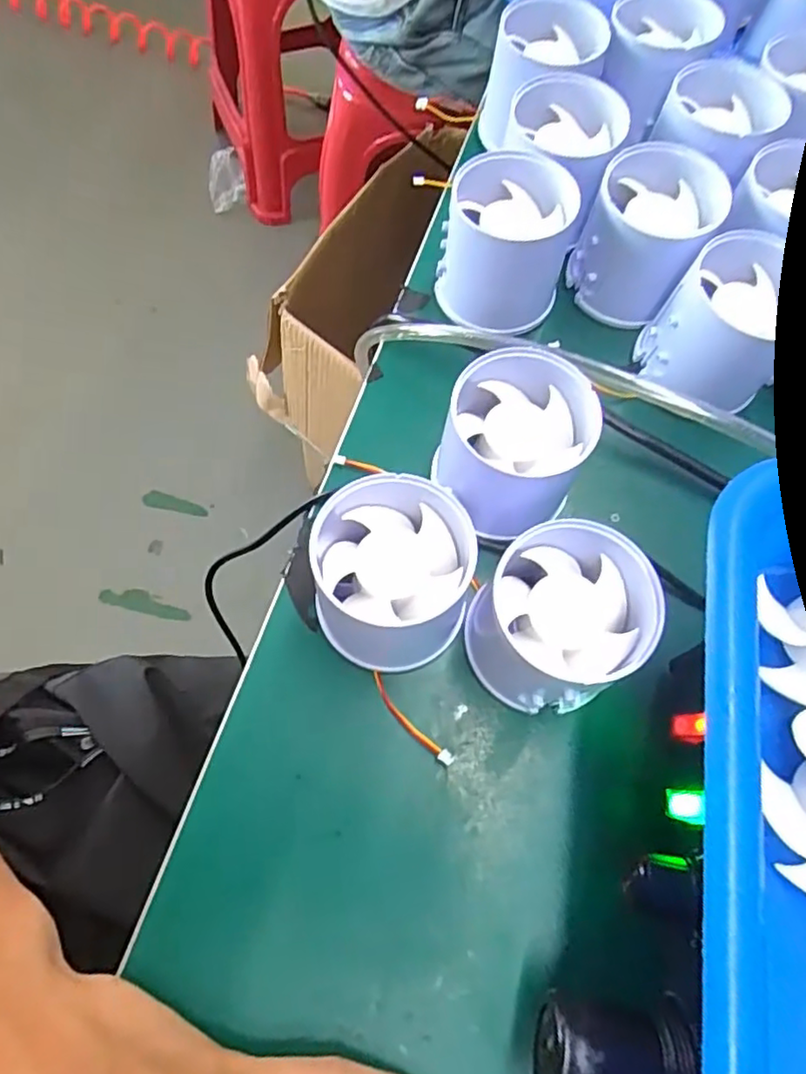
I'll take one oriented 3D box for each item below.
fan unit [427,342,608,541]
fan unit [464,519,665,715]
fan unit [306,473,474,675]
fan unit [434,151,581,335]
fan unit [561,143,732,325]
[{"bbox_3d":[0.040,-0.033,0.238,0.050,0.039,0.059,18,68,6],"label":"fan unit"},{"bbox_3d":[0.052,0.028,0.218,0.052,0.052,0.051,1,67,-2],"label":"fan unit"},{"bbox_3d":[-0.005,0.014,0.224,0.055,0.050,0.052,1,67,-2],"label":"fan unit"},{"bbox_3d":[0.044,-0.126,0.285,0.054,0.053,0.053,9,67,2],"label":"fan unit"},{"bbox_3d":[0.106,-0.132,0.286,0.047,0.052,0.050,1,67,-2],"label":"fan unit"}]

